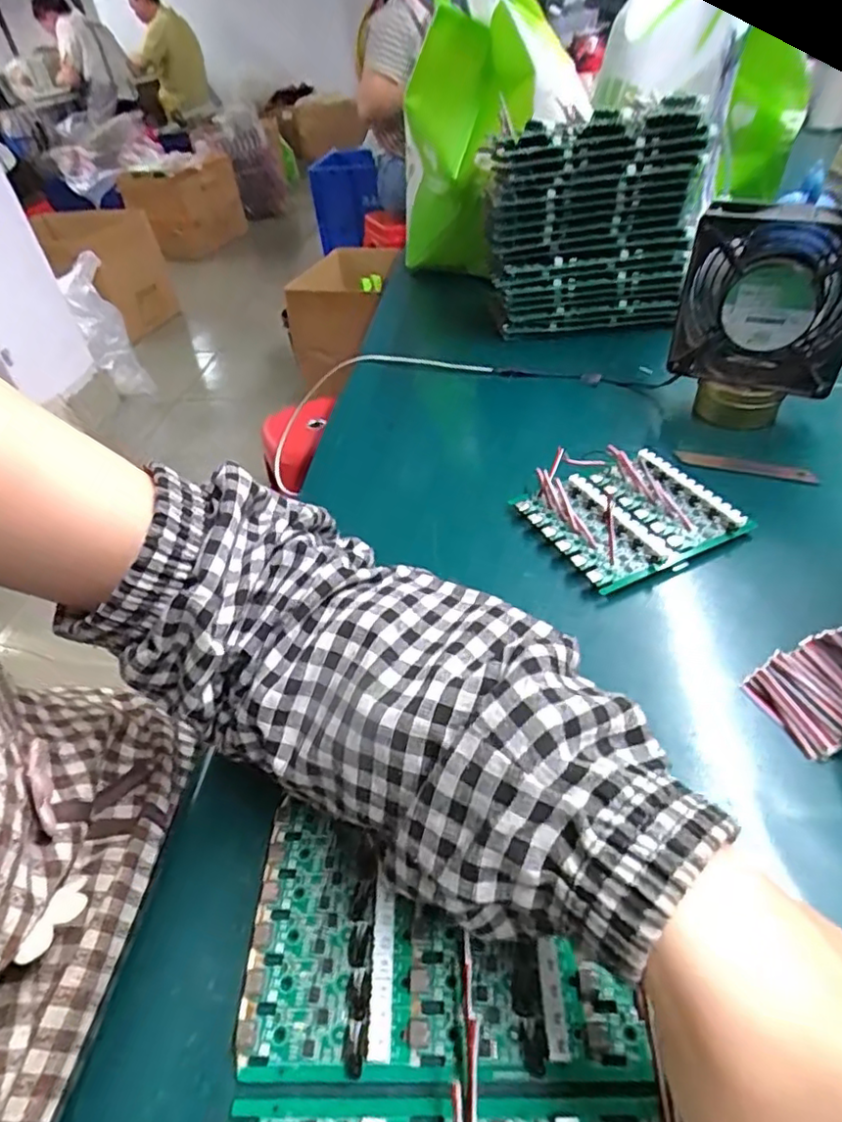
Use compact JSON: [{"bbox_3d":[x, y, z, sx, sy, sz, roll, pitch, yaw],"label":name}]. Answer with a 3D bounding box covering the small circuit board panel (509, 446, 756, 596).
[{"bbox_3d":[0.137,-0.031,0.415,0.111,0.021,0.101,-22,45,-16],"label":"small circuit board panel"}]

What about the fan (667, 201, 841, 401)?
[{"bbox_3d":[0.250,-0.188,0.443,0.117,0.117,0.044,15,47,22],"label":"fan"}]

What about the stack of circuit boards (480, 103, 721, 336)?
[{"bbox_3d":[0.152,-0.303,0.567,0.178,0.176,0.075,4,45,11],"label":"stack of circuit boards"}]

